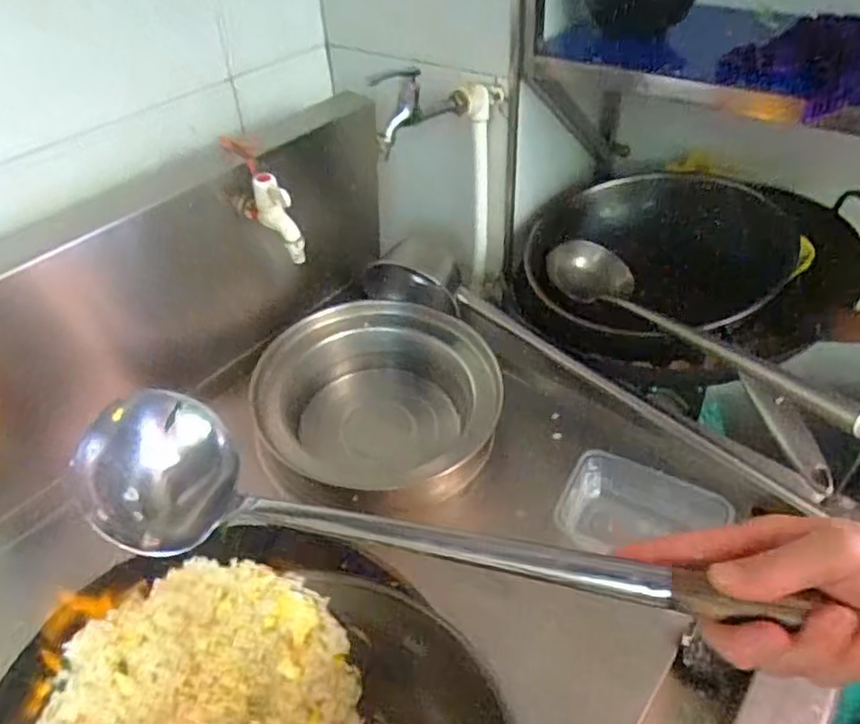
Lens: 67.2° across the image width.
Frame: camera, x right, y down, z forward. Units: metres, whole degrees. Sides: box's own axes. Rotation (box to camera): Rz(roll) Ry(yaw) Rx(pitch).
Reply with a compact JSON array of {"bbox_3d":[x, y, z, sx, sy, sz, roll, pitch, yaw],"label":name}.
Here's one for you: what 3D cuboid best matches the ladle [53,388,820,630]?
[{"bbox_3d":[-0.029,0.085,0.373,0.368,0.041,0.096,9,42,11],"label":"ladle"}]

